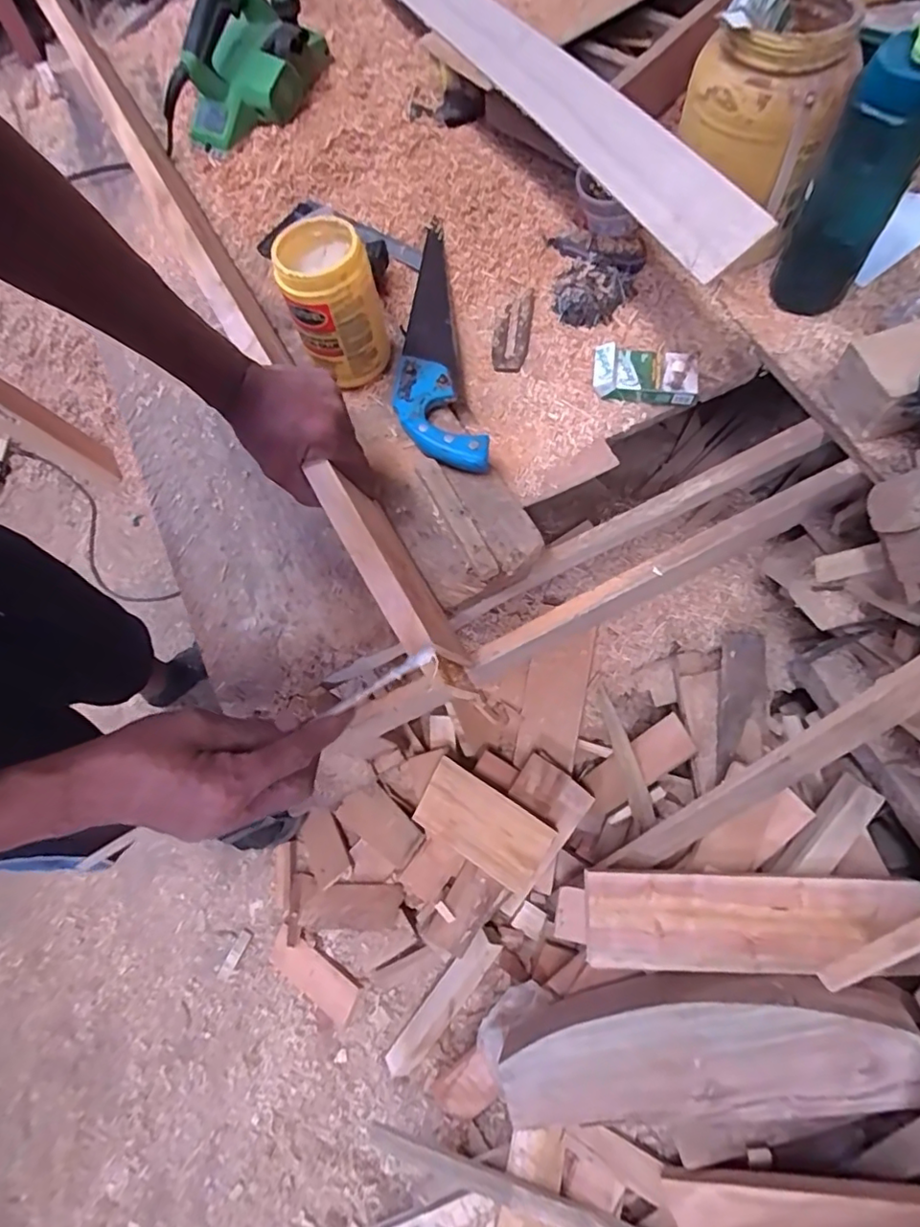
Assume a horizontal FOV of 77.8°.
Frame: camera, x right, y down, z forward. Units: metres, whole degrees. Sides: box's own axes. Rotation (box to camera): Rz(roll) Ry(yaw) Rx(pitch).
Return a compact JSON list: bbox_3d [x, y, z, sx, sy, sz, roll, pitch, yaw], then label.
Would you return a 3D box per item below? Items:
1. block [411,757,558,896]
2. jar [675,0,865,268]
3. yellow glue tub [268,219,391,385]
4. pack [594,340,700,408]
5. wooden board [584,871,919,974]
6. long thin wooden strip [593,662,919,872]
[{"bbox_3d":[0.036,0.339,0.914,0.212,0.034,0.112,30,71,13],"label":"block"},{"bbox_3d":[0.328,-0.516,0.616,0.145,0.197,0.133,0,67,1],"label":"jar"},{"bbox_3d":[-0.134,-0.333,0.618,0.092,0.130,0.096,0,67,1],"label":"yellow glue tub"},{"bbox_3d":[0.213,-0.277,0.662,0.114,0.027,0.057,5,67,3],"label":"pack"},{"bbox_3d":[0.389,0.413,0.762,0.433,0.031,0.117,1,67,2],"label":"wooden board"},{"bbox_3d":[0.389,0.137,0.620,0.026,0.719,0.034,-22,63,-46],"label":"long thin wooden strip"}]

